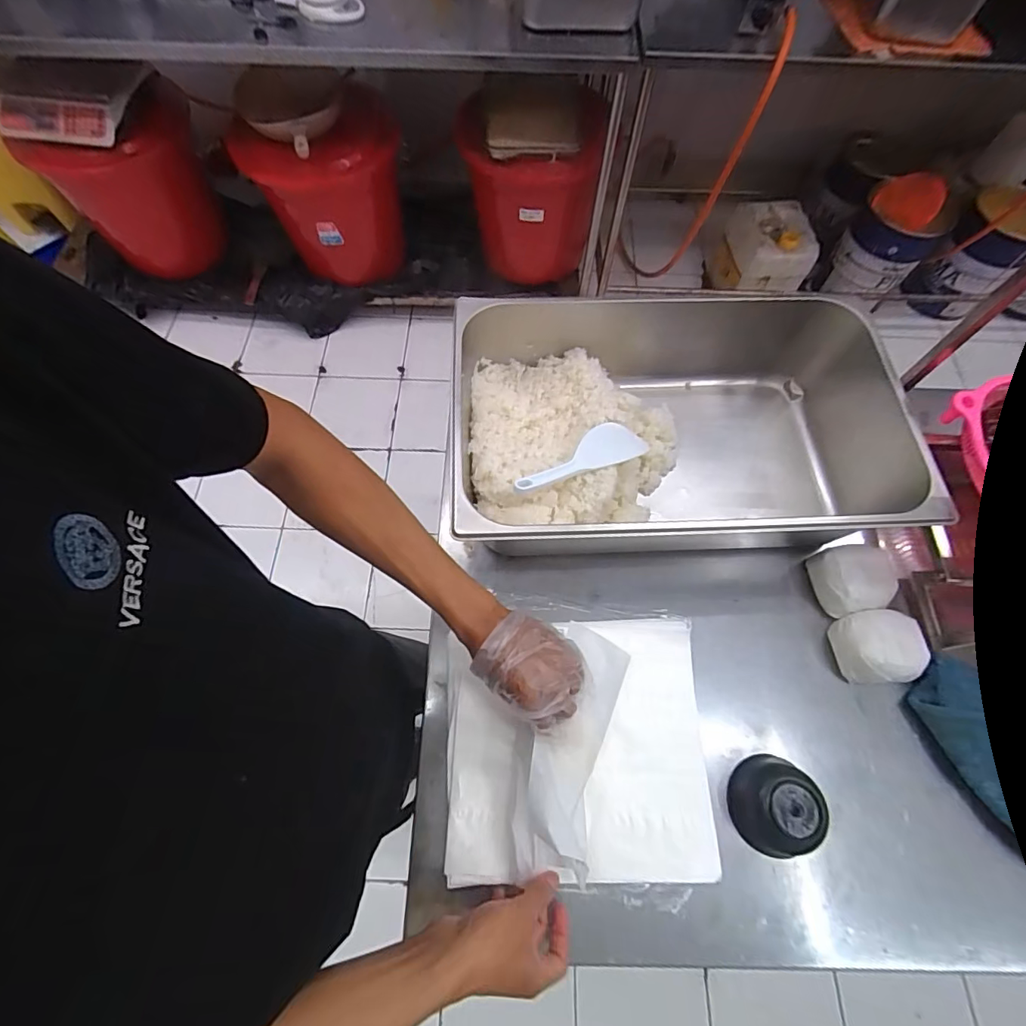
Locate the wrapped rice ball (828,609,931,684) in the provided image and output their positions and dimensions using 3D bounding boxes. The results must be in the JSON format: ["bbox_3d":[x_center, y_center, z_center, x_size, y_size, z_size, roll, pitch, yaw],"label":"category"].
[{"bbox_3d":[0.419,0.155,0.567,0.081,0.053,0.077,0,66,-1],"label":"wrapped rice ball"}]

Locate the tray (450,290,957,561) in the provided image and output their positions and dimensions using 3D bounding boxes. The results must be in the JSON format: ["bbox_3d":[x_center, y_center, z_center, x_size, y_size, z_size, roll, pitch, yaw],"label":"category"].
[{"bbox_3d":[0.191,-0.098,0.623,0.513,0.160,0.311,-2,66,-2],"label":"tray"}]

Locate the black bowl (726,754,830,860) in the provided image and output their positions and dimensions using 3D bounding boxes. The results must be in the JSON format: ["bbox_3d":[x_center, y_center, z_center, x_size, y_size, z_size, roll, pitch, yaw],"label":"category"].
[{"bbox_3d":[0.272,0.301,0.502,0.078,0.049,0.088,14,67,5],"label":"black bowl"}]

